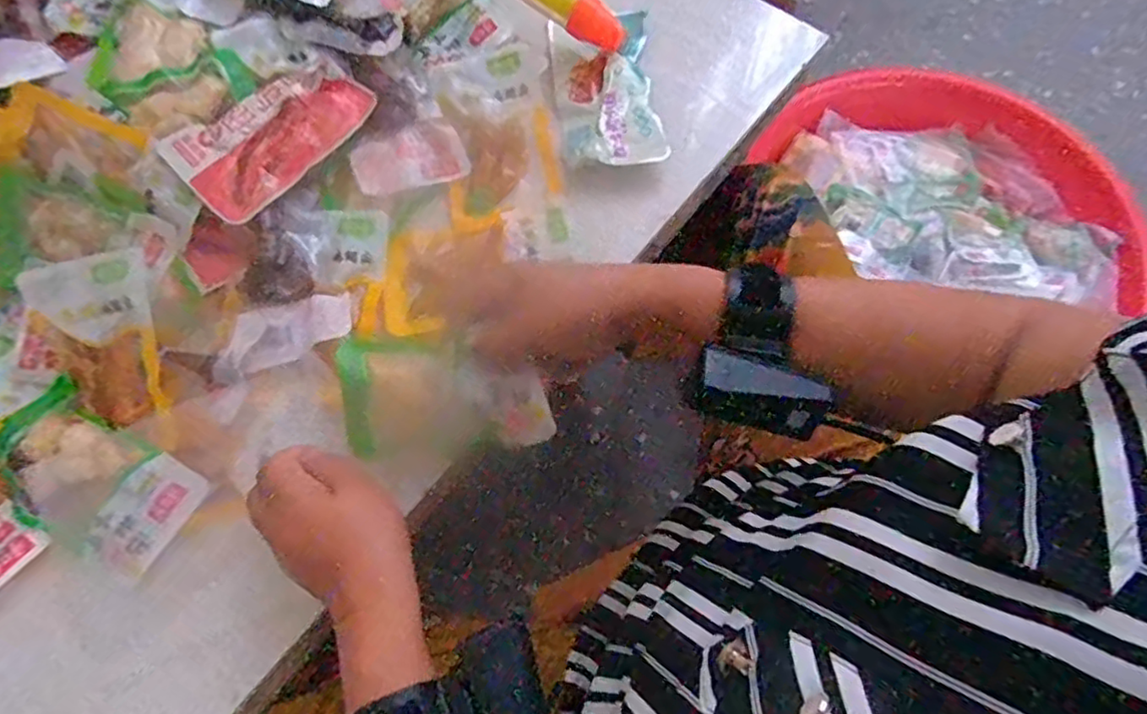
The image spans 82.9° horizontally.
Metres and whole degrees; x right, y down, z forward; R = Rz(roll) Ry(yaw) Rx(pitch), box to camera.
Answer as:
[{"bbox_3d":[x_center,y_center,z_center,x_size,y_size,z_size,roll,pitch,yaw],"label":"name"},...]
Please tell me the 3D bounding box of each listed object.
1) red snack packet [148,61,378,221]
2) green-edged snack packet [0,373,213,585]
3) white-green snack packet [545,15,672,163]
[{"bbox_3d":[-0.208,-0.159,0.454,0.072,0.005,0.137,45,74,-2],"label":"red snack packet"},{"bbox_3d":[-0.298,0.071,0.394,0.136,0.025,0.075,33,73,12],"label":"green-edged snack packet"},{"bbox_3d":[0.024,-0.210,0.501,0.078,0.014,0.151,-5,70,-1],"label":"white-green snack packet"}]

